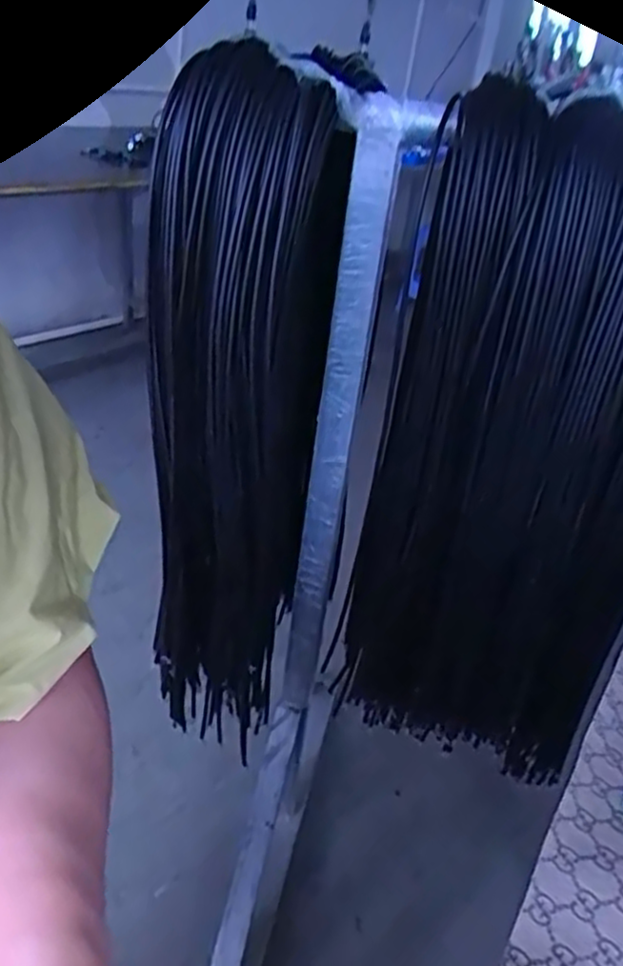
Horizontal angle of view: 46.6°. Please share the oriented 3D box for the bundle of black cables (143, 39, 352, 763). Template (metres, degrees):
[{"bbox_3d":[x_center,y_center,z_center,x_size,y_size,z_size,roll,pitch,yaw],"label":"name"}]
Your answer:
[{"bbox_3d":[-0.078,-0.011,0.746,0.169,0.730,0.088,5,30,-5],"label":"bundle of black cables"}]

